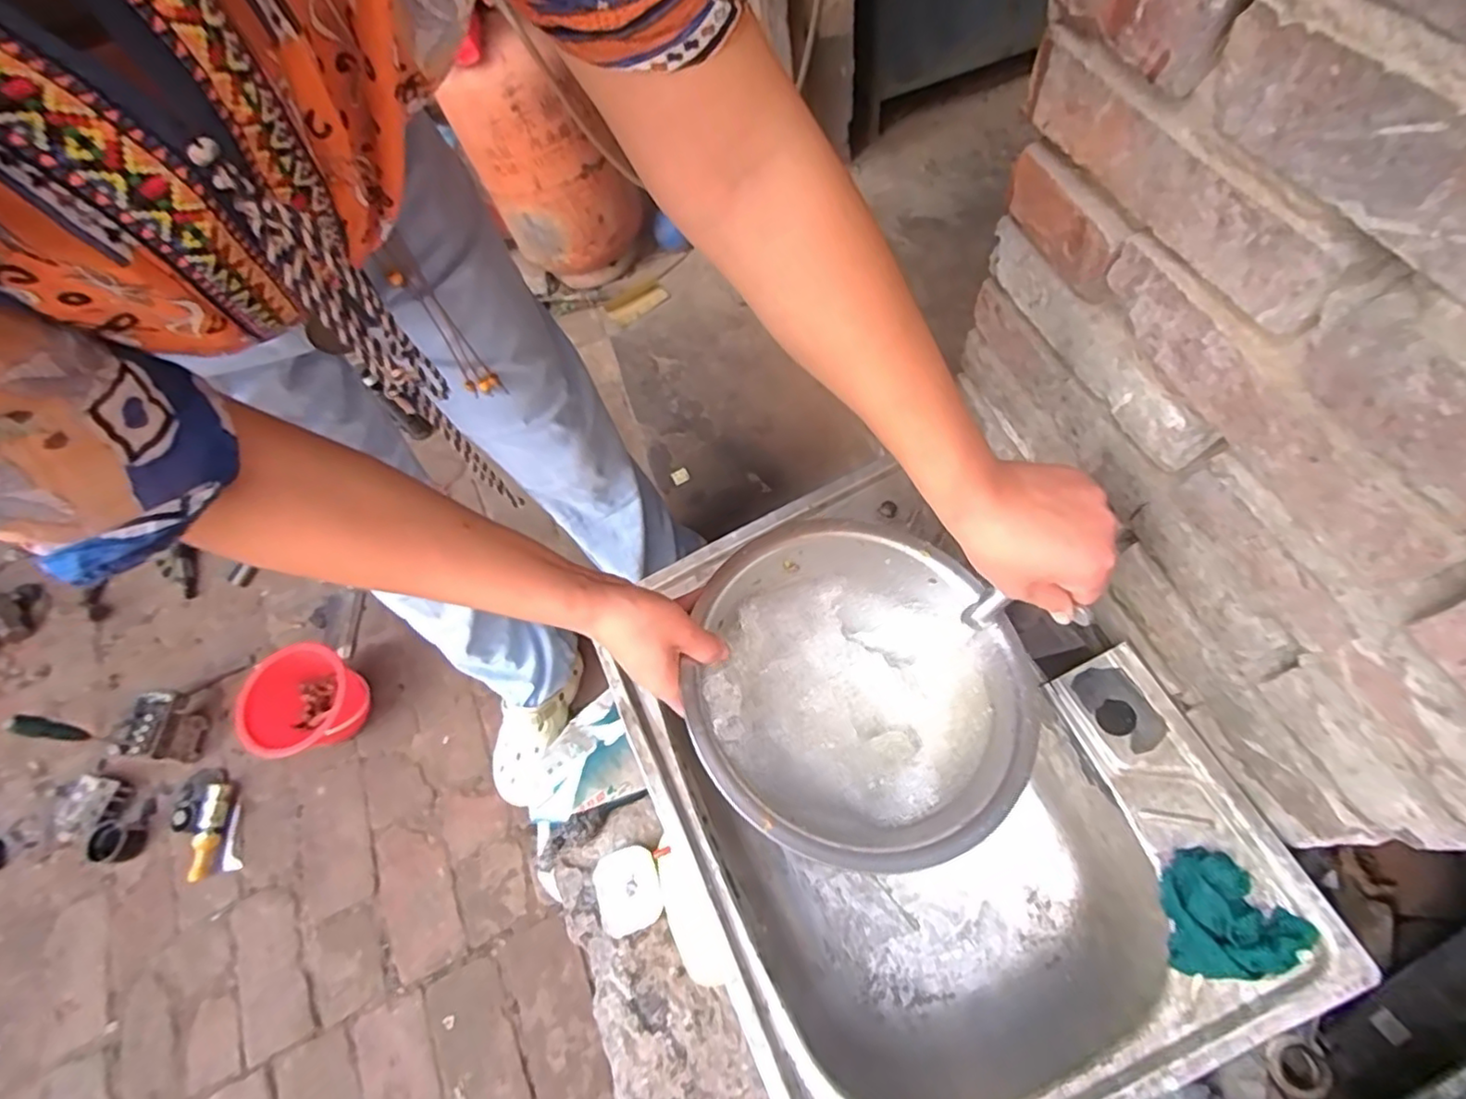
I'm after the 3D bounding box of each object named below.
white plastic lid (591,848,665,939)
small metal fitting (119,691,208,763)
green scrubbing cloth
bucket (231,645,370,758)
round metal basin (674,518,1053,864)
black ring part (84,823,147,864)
[{"bbox_3d":[-0.131,0.430,0.809,0.086,0.029,0.092,-22,68,-6],"label":"white plastic lid"},{"bbox_3d":[-1.044,0.326,1.179,0.111,0.082,0.116,0,66,9],"label":"small metal fitting"},{"bbox_3d":[0.375,0.272,0.476,0.091,0.028,0.083,0,66,9],"label":"green scrubbing cloth"},{"bbox_3d":[-0.744,0.266,1.124,0.179,0.124,0.183,-3,66,7],"label":"bucket"},{"bbox_3d":[0.098,0.107,0.503,0.245,0.110,0.246,-1,67,3],"label":"round metal basin"},{"bbox_3d":[-1.091,0.519,1.130,0.088,0.051,0.066,-1,66,9],"label":"black ring part"}]

